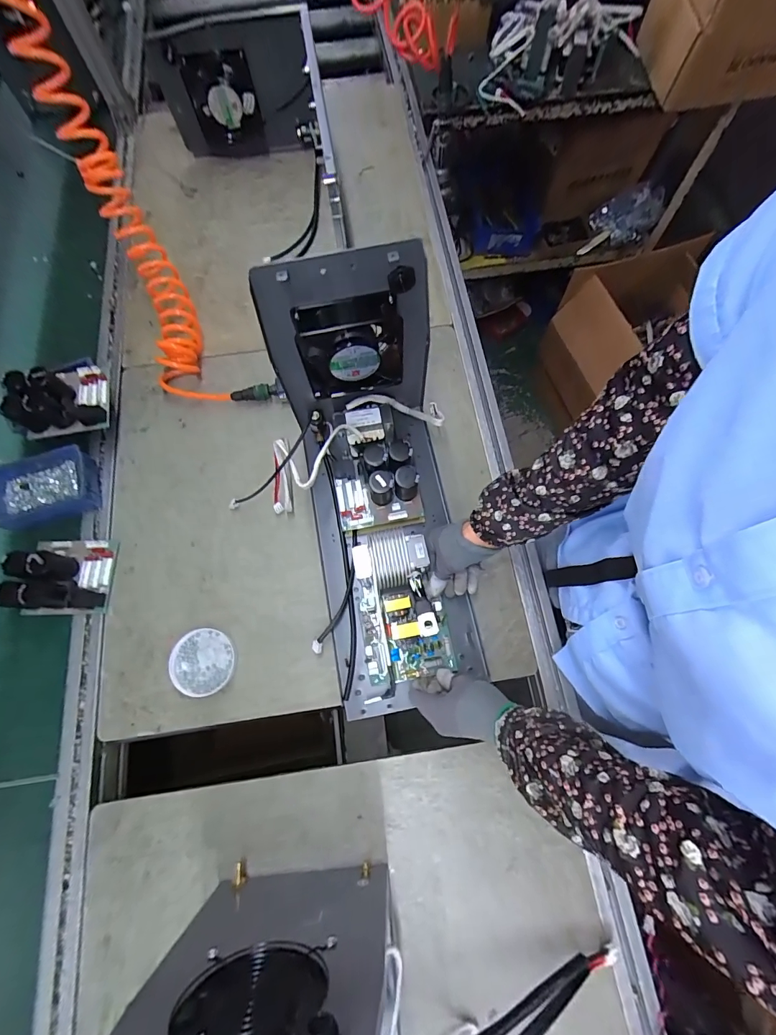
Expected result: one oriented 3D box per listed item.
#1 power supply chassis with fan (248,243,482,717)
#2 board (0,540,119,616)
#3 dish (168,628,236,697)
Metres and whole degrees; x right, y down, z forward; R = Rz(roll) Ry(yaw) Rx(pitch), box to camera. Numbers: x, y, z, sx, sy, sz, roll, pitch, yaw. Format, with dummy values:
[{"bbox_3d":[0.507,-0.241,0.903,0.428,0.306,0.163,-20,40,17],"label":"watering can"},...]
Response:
[{"bbox_3d":[-0.005,-0.006,0.477,0.194,0.305,0.438,-11,73,-1],"label":"power supply chassis with fan"},{"bbox_3d":[-0.470,0.081,0.580,0.120,0.063,0.107,-3,73,1],"label":"board"},{"bbox_3d":[-0.256,0.201,0.565,0.085,0.018,0.085,-1,73,2],"label":"dish"}]

